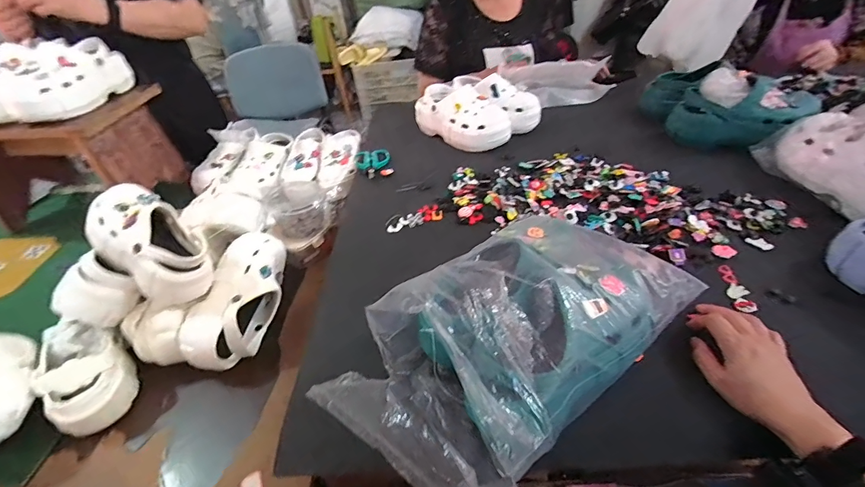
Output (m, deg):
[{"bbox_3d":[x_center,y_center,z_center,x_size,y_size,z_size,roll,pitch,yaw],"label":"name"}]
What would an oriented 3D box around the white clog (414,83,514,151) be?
[{"bbox_3d":[0.076,-0.308,0.931,0.122,0.101,0.238,-35,49,-28],"label":"white clog"}]

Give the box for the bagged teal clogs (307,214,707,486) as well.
[{"bbox_3d":[0.089,0.088,0.438,0.380,0.161,0.238,-35,49,-28],"label":"bagged teal clogs"}]

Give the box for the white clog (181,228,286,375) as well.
[{"bbox_3d":[-0.323,0.094,0.671,0.100,0.102,0.245,3,42,11],"label":"white clog"}]

